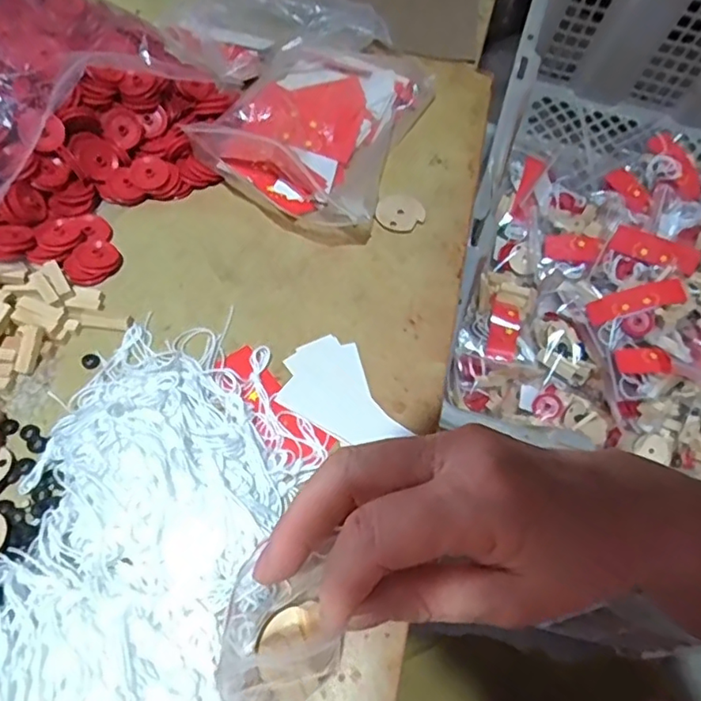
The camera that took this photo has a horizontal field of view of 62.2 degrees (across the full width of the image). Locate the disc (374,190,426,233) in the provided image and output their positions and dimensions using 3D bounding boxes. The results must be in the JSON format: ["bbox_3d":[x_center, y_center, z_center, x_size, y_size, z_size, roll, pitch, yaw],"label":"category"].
[{"bbox_3d":[0.039,-0.109,0.458,0.036,0.004,0.037,3,57,-5],"label":"disc"}]

